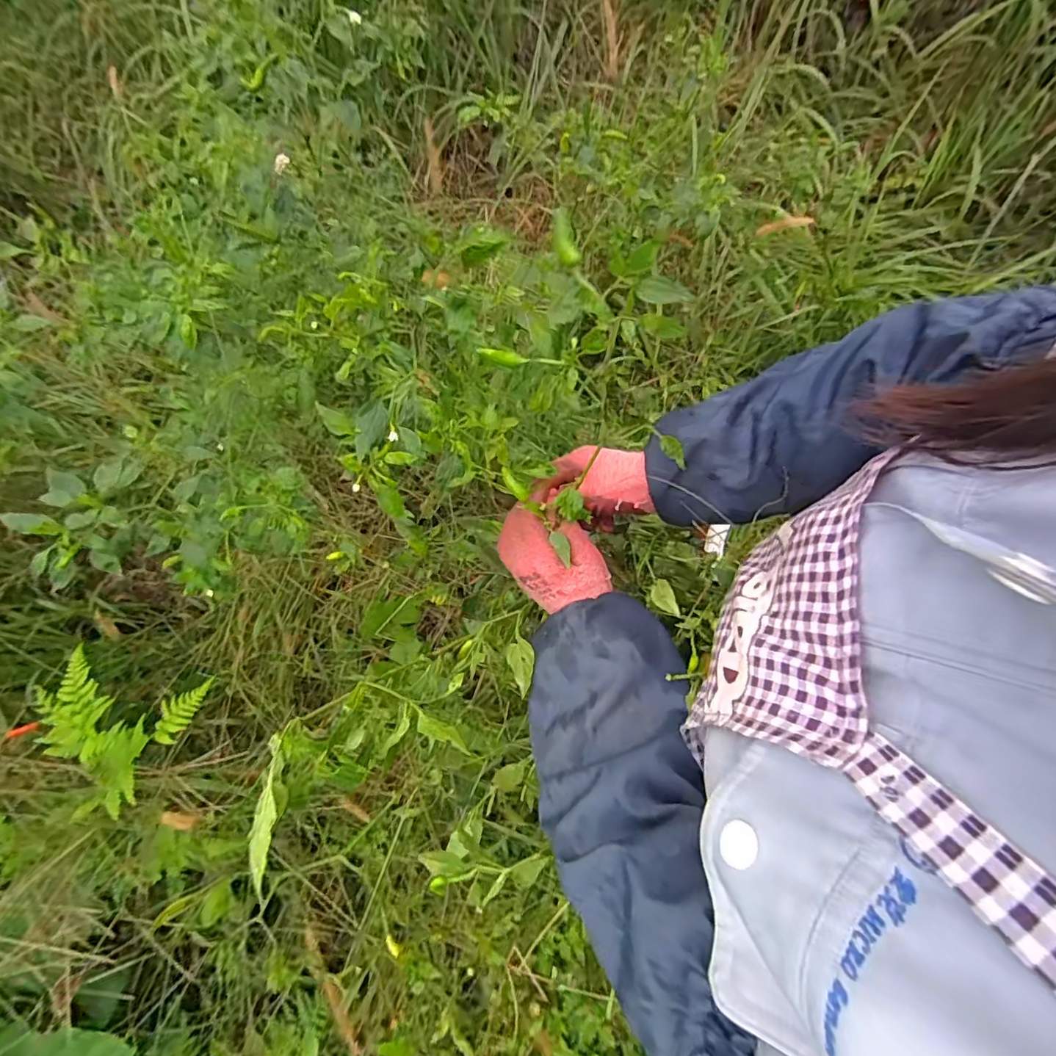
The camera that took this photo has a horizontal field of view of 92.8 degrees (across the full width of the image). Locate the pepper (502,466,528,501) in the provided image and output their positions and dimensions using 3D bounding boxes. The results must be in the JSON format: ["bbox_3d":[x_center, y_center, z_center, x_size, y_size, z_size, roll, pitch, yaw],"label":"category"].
[{"bbox_3d":[-0.011,-0.035,0.393,0.010,0.005,0.030,-38,93,-14],"label":"pepper"}]

